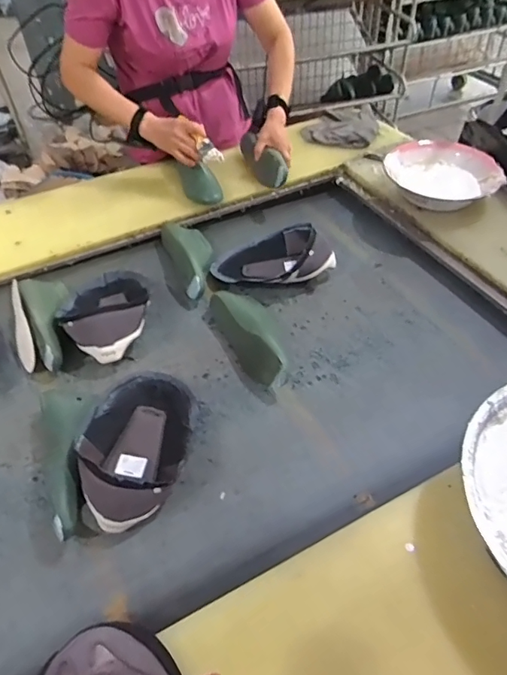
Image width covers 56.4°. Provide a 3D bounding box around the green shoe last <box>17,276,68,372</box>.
[{"bbox_3d":[-0.381,-0.047,0.893,0.081,0.068,0.236,-22,53,-19],"label":"green shoe last"}]

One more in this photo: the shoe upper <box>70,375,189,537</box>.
[{"bbox_3d":[-0.169,0.145,0.701,0.143,0.089,0.259,6,49,5],"label":"shoe upper"}]

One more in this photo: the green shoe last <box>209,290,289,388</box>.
[{"bbox_3d":[0.004,-0.010,0.853,0.088,0.080,0.251,-20,52,-17],"label":"green shoe last"}]

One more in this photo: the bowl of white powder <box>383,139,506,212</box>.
[{"bbox_3d":[0.449,-0.362,1.115,0.225,0.105,0.246,-9,50,-9],"label":"bowl of white powder"}]

